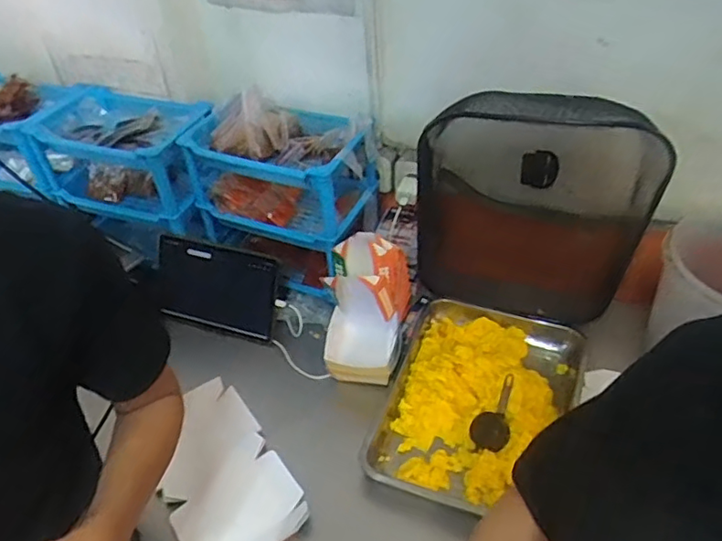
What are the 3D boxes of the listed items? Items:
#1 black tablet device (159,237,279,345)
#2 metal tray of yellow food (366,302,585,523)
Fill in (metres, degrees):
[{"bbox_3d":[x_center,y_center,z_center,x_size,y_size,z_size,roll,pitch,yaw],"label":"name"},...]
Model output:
[{"bbox_3d":[-0.275,0.033,1.089,0.234,0.168,0.014,10,15,12],"label":"black tablet device"},{"bbox_3d":[0.189,0.215,0.946,0.287,0.049,0.386,15,44,20],"label":"metal tray of yellow food"}]

